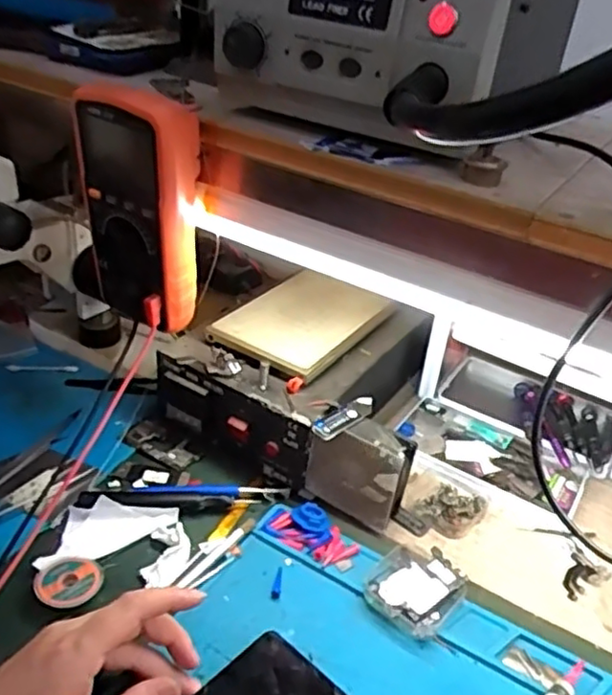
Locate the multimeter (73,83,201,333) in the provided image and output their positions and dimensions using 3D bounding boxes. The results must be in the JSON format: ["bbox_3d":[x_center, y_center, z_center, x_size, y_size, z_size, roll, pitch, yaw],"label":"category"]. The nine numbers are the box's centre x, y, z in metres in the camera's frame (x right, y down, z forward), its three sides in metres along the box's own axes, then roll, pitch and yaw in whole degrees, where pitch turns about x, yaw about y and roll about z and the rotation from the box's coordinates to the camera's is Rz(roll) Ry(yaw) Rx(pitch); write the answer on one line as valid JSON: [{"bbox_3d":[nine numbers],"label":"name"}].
[{"bbox_3d":[-0.128,-0.105,0.512,0.092,0.171,0.051,20,35,22],"label":"multimeter"}]

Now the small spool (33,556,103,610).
[{"bbox_3d":[-0.171,0.168,0.481,0.044,0.005,0.044,4,33,-3],"label":"small spool"}]

